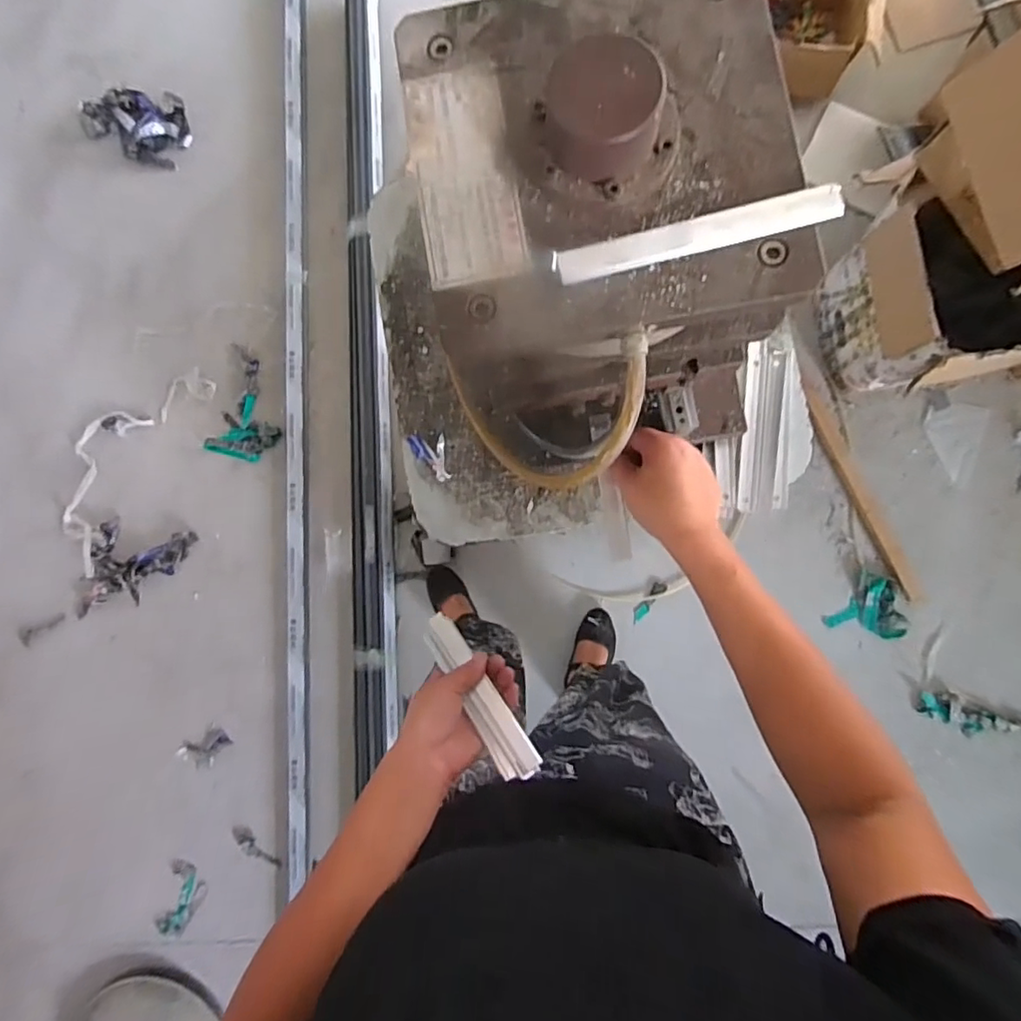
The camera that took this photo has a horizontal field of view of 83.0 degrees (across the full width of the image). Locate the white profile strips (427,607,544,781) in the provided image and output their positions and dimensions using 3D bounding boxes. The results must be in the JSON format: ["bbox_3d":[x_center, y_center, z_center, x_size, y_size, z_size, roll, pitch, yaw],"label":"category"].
[{"bbox_3d":[-0.032,0.178,0.558,0.035,0.020,0.174,-37,67,1],"label":"white profile strips"}]

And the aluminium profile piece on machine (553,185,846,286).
[{"bbox_3d":[0.106,-0.159,0.330,0.162,0.004,0.021,-12,86,3],"label":"aluminium profile piece on machine"}]

